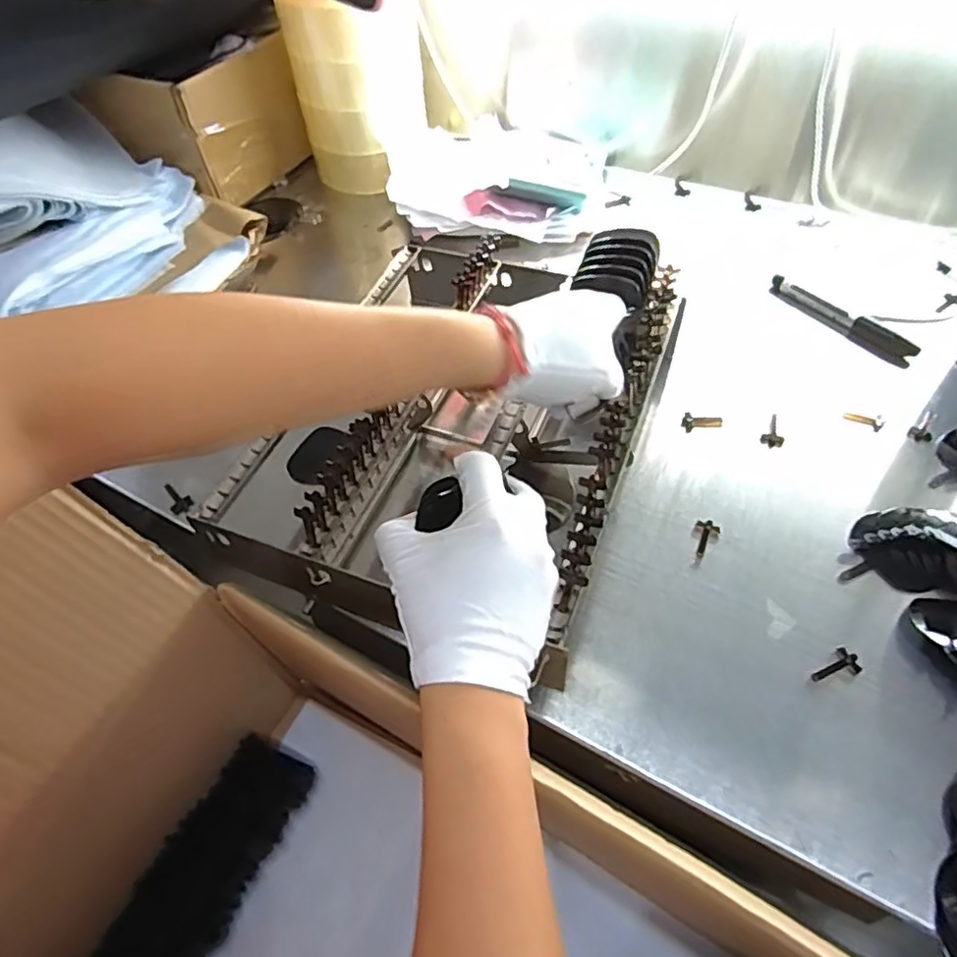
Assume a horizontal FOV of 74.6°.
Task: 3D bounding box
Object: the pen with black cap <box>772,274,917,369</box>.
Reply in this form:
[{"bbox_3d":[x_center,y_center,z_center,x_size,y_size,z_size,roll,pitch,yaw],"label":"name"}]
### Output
[{"bbox_3d":[0.315,-0.141,0.549,0.023,0.016,0.132,-36,59,-21],"label":"pen with black cap"}]

